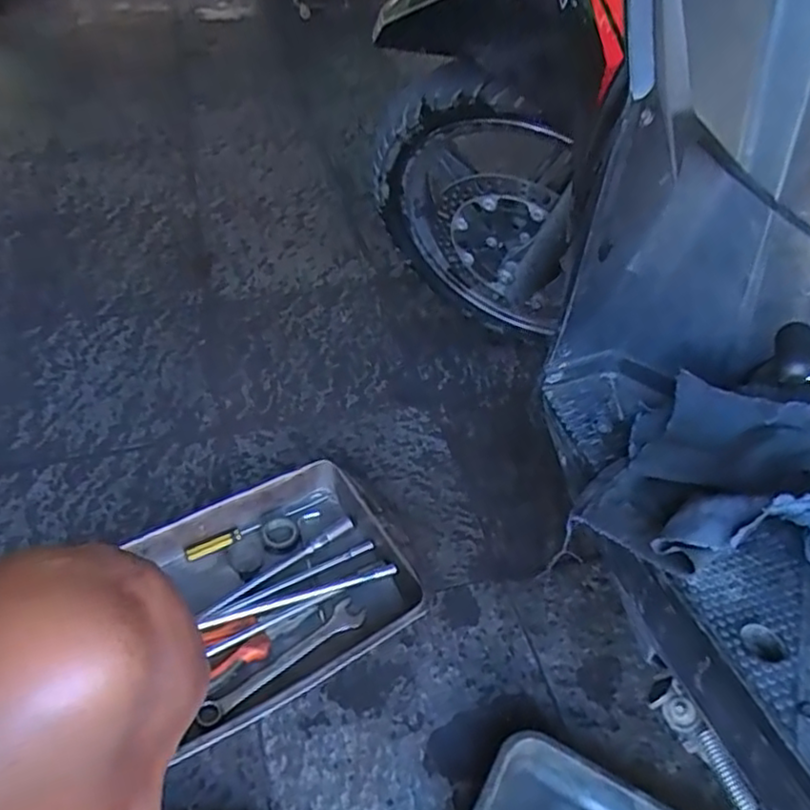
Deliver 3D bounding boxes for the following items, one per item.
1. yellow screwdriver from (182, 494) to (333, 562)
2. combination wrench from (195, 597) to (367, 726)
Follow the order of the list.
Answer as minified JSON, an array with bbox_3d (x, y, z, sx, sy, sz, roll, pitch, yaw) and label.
[{"bbox_3d":[-0.179,0.146,0.811,0.181,0.014,0.019,-23,52,-24],"label":"yellow screwdriver"},{"bbox_3d":[-0.127,0.269,0.698,0.195,0.014,0.030,-29,55,-28],"label":"combination wrench"}]

